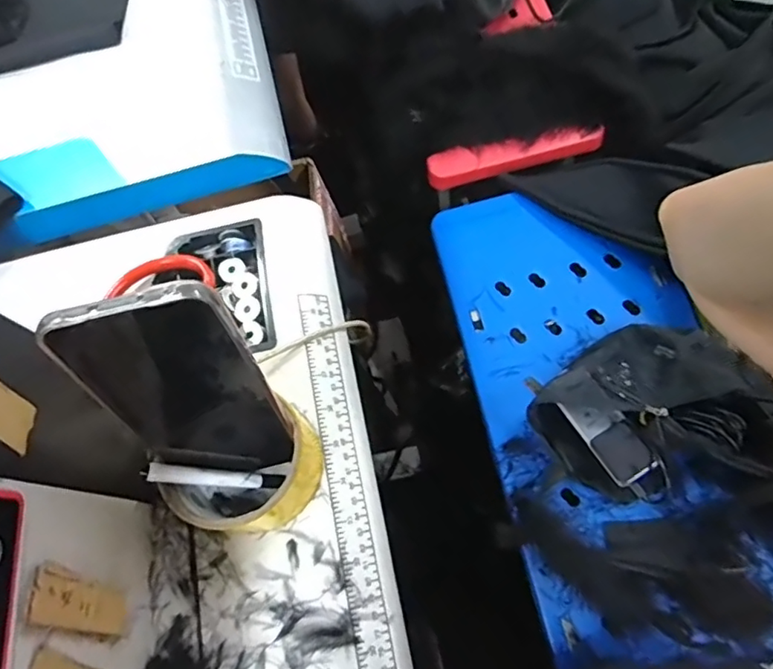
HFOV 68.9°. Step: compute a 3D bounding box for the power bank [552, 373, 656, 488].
[{"bbox_3d":[0.232,0.101,0.602,0.047,0.019,0.117,-35,70,3],"label":"power bank"}]

